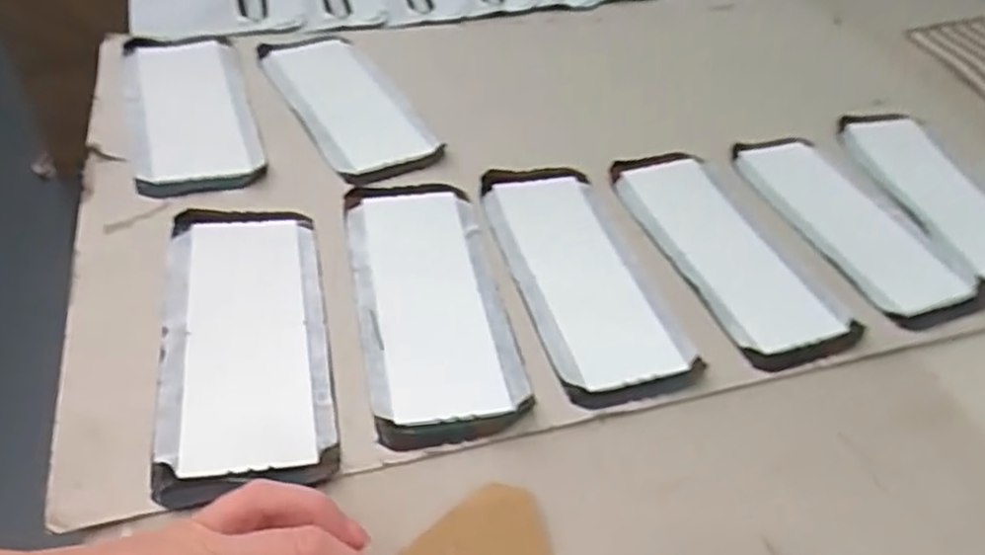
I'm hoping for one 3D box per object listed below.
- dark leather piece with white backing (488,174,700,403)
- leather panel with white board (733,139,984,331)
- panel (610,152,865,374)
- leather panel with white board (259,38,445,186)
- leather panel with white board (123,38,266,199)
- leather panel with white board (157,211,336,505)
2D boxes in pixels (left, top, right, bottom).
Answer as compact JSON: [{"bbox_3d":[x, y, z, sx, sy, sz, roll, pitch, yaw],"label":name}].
[{"bbox_3d":[0.046,-0.004,0.375,0.067,0.009,0.158,-9,47,-16],"label":"dark leather piece with white backing"},{"bbox_3d":[0.211,-0.034,0.431,0.069,0.006,0.162,-14,48,-21],"label":"leather panel with white board"},{"bbox_3d":[0.128,-0.017,0.400,0.067,0.007,0.160,-13,48,-20],"label":"panel"},{"bbox_3d":[-0.094,-0.115,0.473,0.075,0.014,0.165,-21,51,-26],"label":"leather panel with white board"},{"bbox_3d":[-0.185,-0.103,0.444,0.069,0.022,0.164,-6,45,-25],"label":"leather panel with white board"},{"bbox_3d":[-0.110,0.023,0.323,0.069,0.006,0.158,-6,46,-13],"label":"leather panel with white board"}]

